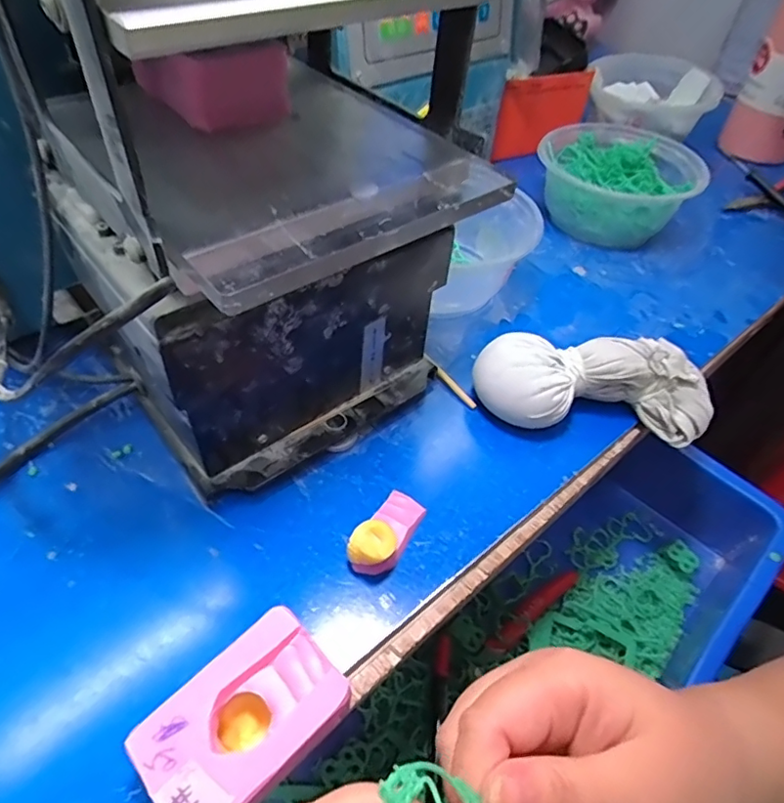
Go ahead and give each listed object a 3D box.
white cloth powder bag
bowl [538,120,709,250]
[{"bbox_3d":[0.121,-0.008,0.334,0.140,0.044,0.051,4,48,-1],"label":"white cloth powder bag"},{"bbox_3d":[0.190,-0.185,0.481,0.126,0.064,0.128,3,48,-3],"label":"bowl"}]

